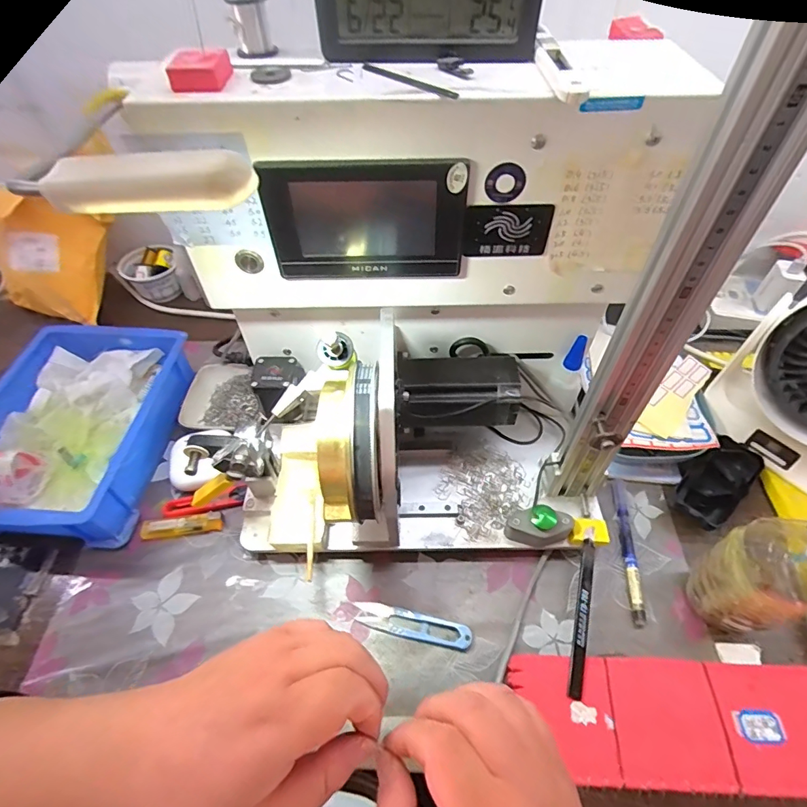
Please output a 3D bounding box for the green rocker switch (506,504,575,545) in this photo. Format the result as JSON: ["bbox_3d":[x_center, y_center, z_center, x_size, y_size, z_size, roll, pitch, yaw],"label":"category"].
[{"bbox_3d":[0.126,0.113,0.425,0.059,0.036,0.026,-5,52,-3],"label":"green rocker switch"}]

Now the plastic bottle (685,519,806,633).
[{"bbox_3d":[0.280,0.109,0.327,0.059,0.216,0.065,-6,52,-4],"label":"plastic bottle"}]

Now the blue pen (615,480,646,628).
[{"bbox_3d":[0.217,0.138,0.447,0.012,0.010,0.141,7,53,7],"label":"blue pen"}]

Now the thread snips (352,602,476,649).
[{"bbox_3d":[0.008,0.197,0.413,0.104,0.012,0.023,11,53,10],"label":"thread snips"}]

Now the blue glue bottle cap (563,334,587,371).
[{"bbox_3d":[0.171,-0.049,0.459,0.016,0.038,0.012,21,55,17],"label":"blue glue bottle cap"}]

